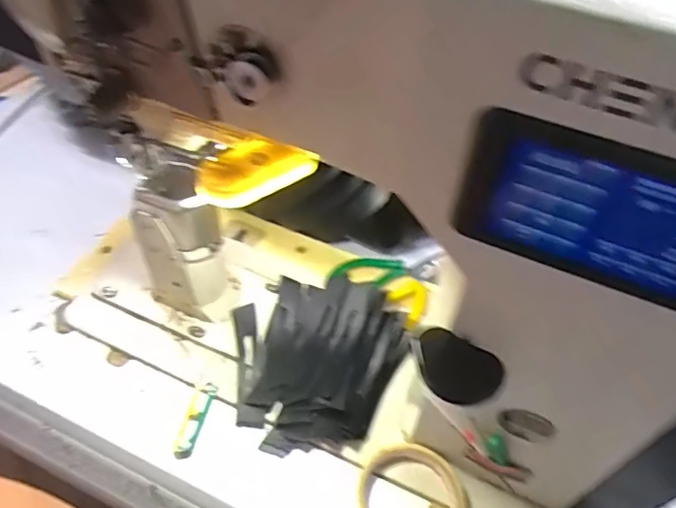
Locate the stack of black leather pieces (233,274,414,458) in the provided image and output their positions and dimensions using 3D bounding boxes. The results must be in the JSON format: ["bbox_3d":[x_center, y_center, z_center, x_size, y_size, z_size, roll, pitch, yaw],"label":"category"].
[{"bbox_3d":[-0.016,0.094,0.568,0.172,0.054,0.185,-2,44,-9],"label":"stack of black leather pieces"}]

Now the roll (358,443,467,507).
[{"bbox_3d":[0.064,0.209,0.482,0.092,0.015,0.090,4,44,-4],"label":"roll"}]

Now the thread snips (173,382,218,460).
[{"bbox_3d":[-0.136,0.156,0.531,0.020,0.011,0.075,13,44,6],"label":"thread snips"}]

